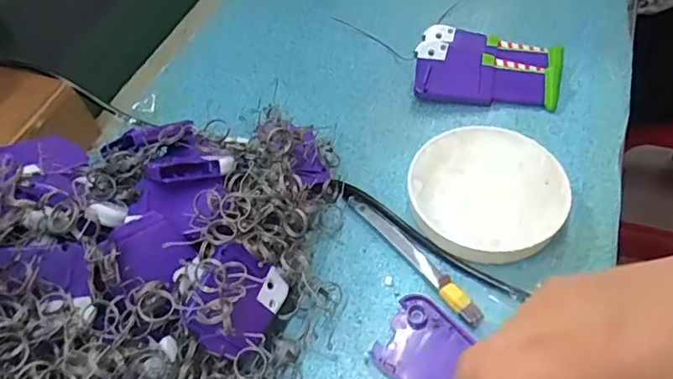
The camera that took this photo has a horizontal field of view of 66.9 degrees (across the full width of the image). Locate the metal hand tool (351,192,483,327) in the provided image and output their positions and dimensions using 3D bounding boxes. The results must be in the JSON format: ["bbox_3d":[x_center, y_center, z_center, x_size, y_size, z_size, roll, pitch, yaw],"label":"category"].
[{"bbox_3d":[0.050,0.043,0.347,0.013,0.011,0.125,-33,57,-18],"label":"metal hand tool"}]

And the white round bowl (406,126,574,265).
[{"bbox_3d":[0.106,0.002,0.363,0.104,0.025,0.102,-2,53,3],"label":"white round bowl"}]

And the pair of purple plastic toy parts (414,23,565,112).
[{"bbox_3d":[0.131,-0.108,0.443,0.120,0.030,0.074,4,54,8],"label":"pair of purple plastic toy parts"}]

